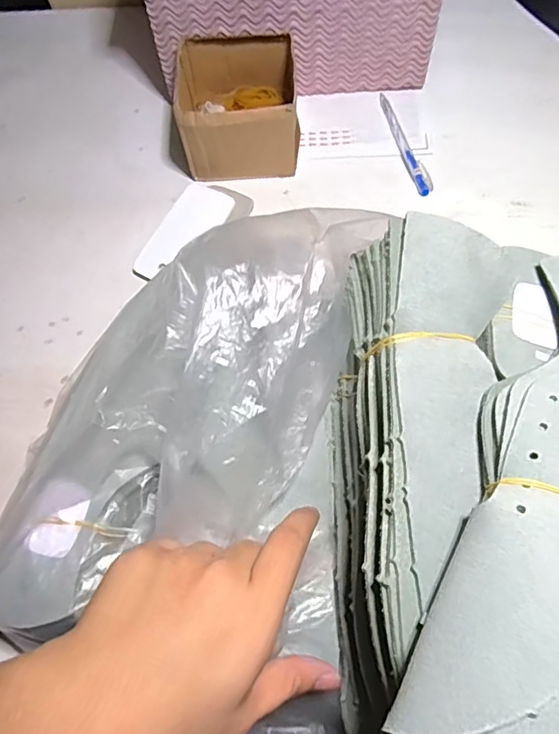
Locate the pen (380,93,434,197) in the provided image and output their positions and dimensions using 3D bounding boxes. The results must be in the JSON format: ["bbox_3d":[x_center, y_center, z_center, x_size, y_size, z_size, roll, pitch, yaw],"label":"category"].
[{"bbox_3d":[0.119,-0.215,0.512,0.016,0.010,0.130,-13,66,-3],"label":"pen"}]

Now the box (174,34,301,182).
[{"bbox_3d":[-0.039,-0.239,0.498,0.105,0.076,0.114,-5,66,1],"label":"box"}]

